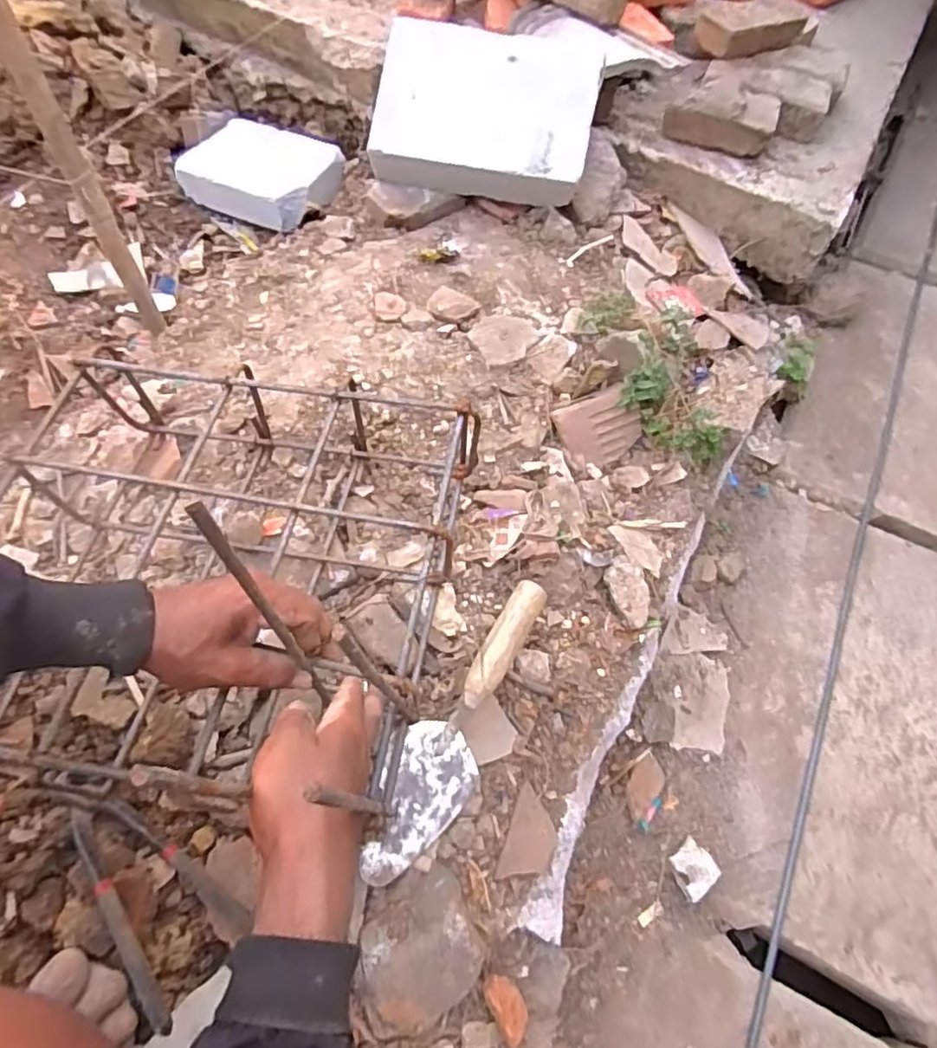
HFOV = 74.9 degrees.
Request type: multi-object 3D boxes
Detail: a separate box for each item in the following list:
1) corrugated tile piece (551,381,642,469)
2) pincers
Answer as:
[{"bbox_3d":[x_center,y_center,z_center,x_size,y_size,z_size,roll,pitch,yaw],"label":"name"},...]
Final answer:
[{"bbox_3d":[0.169,-0.123,0.796,0.110,0.023,0.088,-26,97,-19],"label":"corrugated tile piece"},{"bbox_3d":[-0.249,0.285,0.487,0.201,0.028,0.087,39,24,32],"label":"pincers"}]

